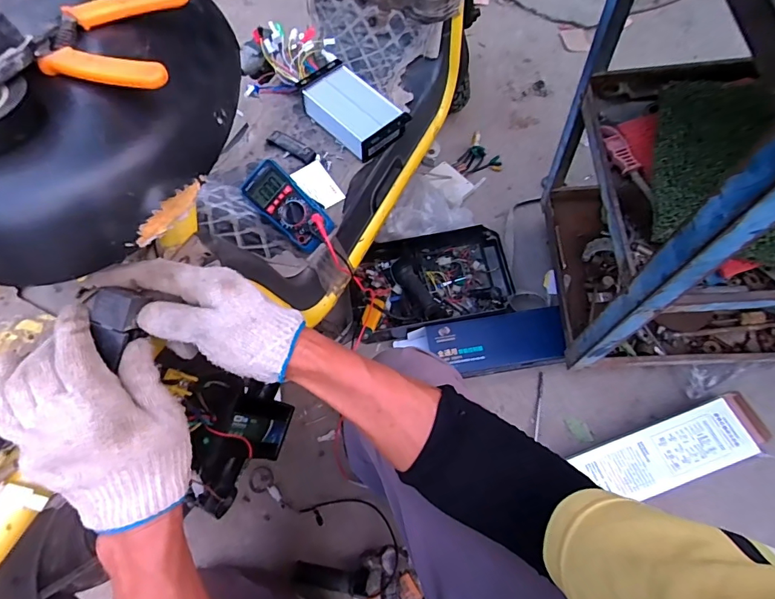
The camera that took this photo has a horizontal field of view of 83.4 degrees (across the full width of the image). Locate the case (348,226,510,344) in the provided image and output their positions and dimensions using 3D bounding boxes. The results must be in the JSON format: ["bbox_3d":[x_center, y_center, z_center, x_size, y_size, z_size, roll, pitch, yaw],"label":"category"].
[{"bbox_3d":[0.090,-0.047,0.989,0.346,0.076,0.227,-12,66,-3],"label":"case"}]

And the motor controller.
[{"bbox_3d":[-0.055,-0.322,0.735,0.110,0.048,0.181,-41,70,-15],"label":"motor controller"}]

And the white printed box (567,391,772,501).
[{"bbox_3d":[0.562,0.288,0.842,0.393,0.050,0.115,-18,66,-6],"label":"white printed box"}]

